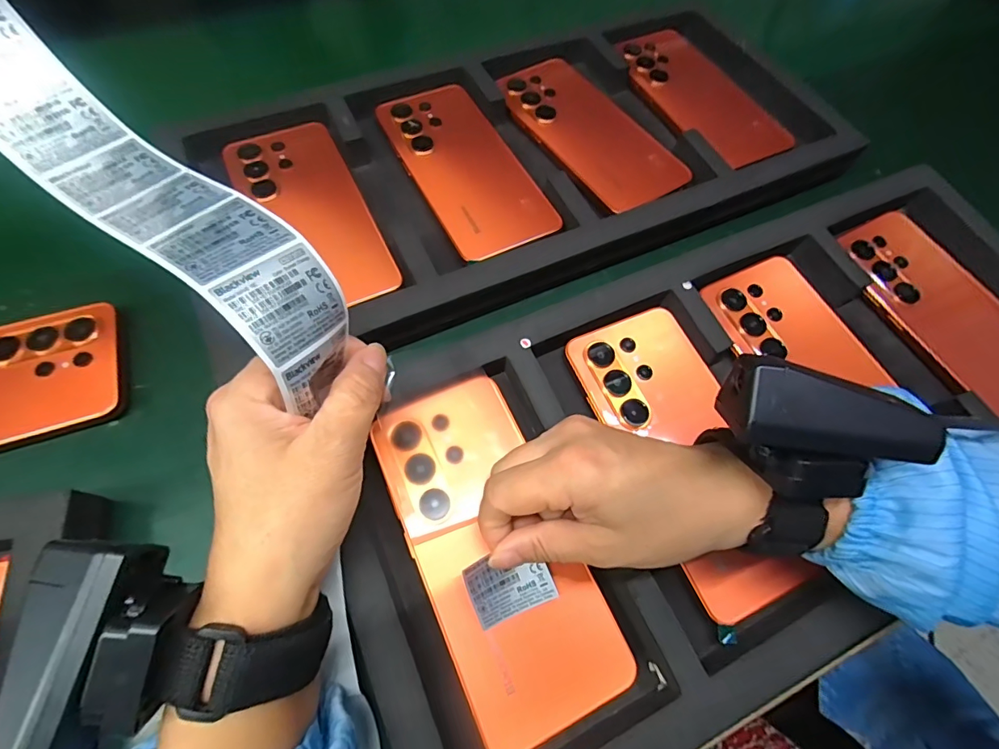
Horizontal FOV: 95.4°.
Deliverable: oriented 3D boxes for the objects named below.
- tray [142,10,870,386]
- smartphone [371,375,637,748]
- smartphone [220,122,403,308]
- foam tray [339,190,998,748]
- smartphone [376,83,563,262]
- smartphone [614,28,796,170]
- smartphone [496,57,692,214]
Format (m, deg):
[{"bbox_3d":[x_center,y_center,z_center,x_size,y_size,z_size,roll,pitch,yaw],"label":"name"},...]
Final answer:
[{"bbox_3d":[0.018,-0.165,0.346,0.460,0.033,0.229,-21,68,-11],"label":"tray"},{"bbox_3d":[-0.004,0.086,0.232,0.076,0.006,0.168,-24,72,-12],"label":"smartphone"},{"bbox_3d":[-0.127,-0.111,0.309,0.074,0.006,0.170,-26,69,-13],"label":"smartphone"},{"bbox_3d":[0.155,0.022,0.268,0.488,0.030,0.216,-23,68,-12],"label":"foam tray"},{"bbox_3d":[-0.025,-0.154,0.334,0.078,0.009,0.165,-25,68,-13],"label":"smartphone"},{"bbox_3d":[0.165,-0.237,0.388,0.077,0.013,0.167,-28,73,-10],"label":"smartphone"},{"bbox_3d":[0.070,-0.195,0.358,0.081,0.006,0.169,-32,70,-15],"label":"smartphone"}]

